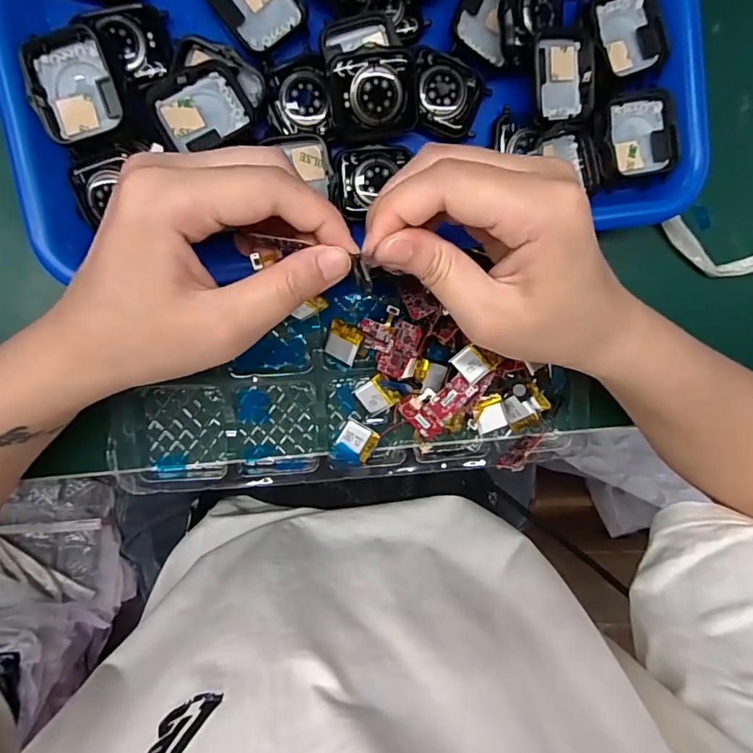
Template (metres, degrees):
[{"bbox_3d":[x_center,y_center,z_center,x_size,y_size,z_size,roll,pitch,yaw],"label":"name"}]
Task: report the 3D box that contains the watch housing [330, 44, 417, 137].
[{"bbox_3d":[-0.001,-0.132,0.234,0.042,0.011,0.037,-12,120,-8],"label":"watch housing"}]

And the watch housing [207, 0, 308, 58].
[{"bbox_3d":[-0.057,-0.175,0.234,0.036,0.009,0.042,-39,99,-2],"label":"watch housing"}]

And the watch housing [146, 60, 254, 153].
[{"bbox_3d":[-0.080,-0.122,0.229,0.041,0.007,0.032,-22,97,-5],"label":"watch housing"}]

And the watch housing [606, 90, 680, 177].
[{"bbox_3d":[0.136,-0.125,0.260,0.036,0.008,0.040,-12,96,-6],"label":"watch housing"}]

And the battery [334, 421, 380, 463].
[{"bbox_3d":[-0.010,0.036,0.280,0.020,0.004,0.018,32,90,-9],"label":"battery"}]

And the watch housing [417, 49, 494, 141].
[{"bbox_3d":[0.035,-0.139,0.248,0.039,0.006,0.036,18,93,-9],"label":"watch housing"}]

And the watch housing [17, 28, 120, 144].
[{"bbox_3d":[-0.128,-0.124,0.211,0.035,0.015,0.040,-21,97,-5],"label":"watch housing"}]

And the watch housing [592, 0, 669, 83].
[{"bbox_3d":[0.127,-0.173,0.253,0.038,0.007,0.040,-20,97,-5],"label":"watch housing"}]

